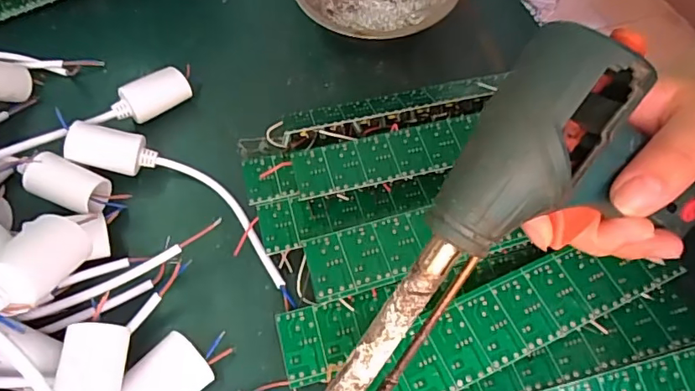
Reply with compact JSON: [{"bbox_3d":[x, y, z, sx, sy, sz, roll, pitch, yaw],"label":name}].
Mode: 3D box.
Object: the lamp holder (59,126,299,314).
[{"bbox_3d":[-0.097,0.000,0.320,0.180,0.029,0.046,27,62,18],"label":"lamp holder"}]

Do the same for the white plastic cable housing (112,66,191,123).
[{"bbox_3d":[-0.141,-0.073,0.366,0.053,0.019,0.023,-29,61,-17],"label":"white plastic cable housing"}]

